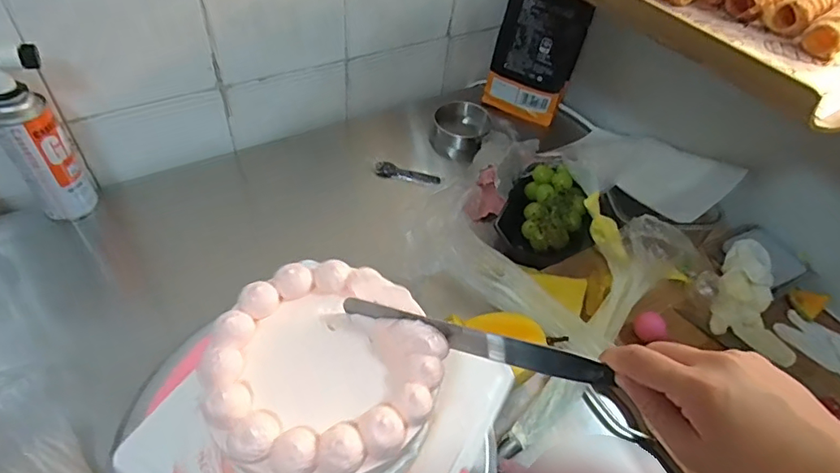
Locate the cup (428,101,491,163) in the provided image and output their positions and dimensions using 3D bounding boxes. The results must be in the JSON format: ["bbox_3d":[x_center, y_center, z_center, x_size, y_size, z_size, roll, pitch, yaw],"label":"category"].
[{"bbox_3d":[0.069,-0.178,0.900,0.098,0.073,0.087,10,48,2],"label":"cup"}]

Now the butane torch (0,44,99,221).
[{"bbox_3d":[-0.505,-0.109,0.612,0.164,0.234,0.060,-23,55,-25],"label":"butane torch"}]

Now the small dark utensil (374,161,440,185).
[{"bbox_3d":[-0.021,-0.098,0.813,0.103,0.018,0.025,15,49,7],"label":"small dark utensil"}]

